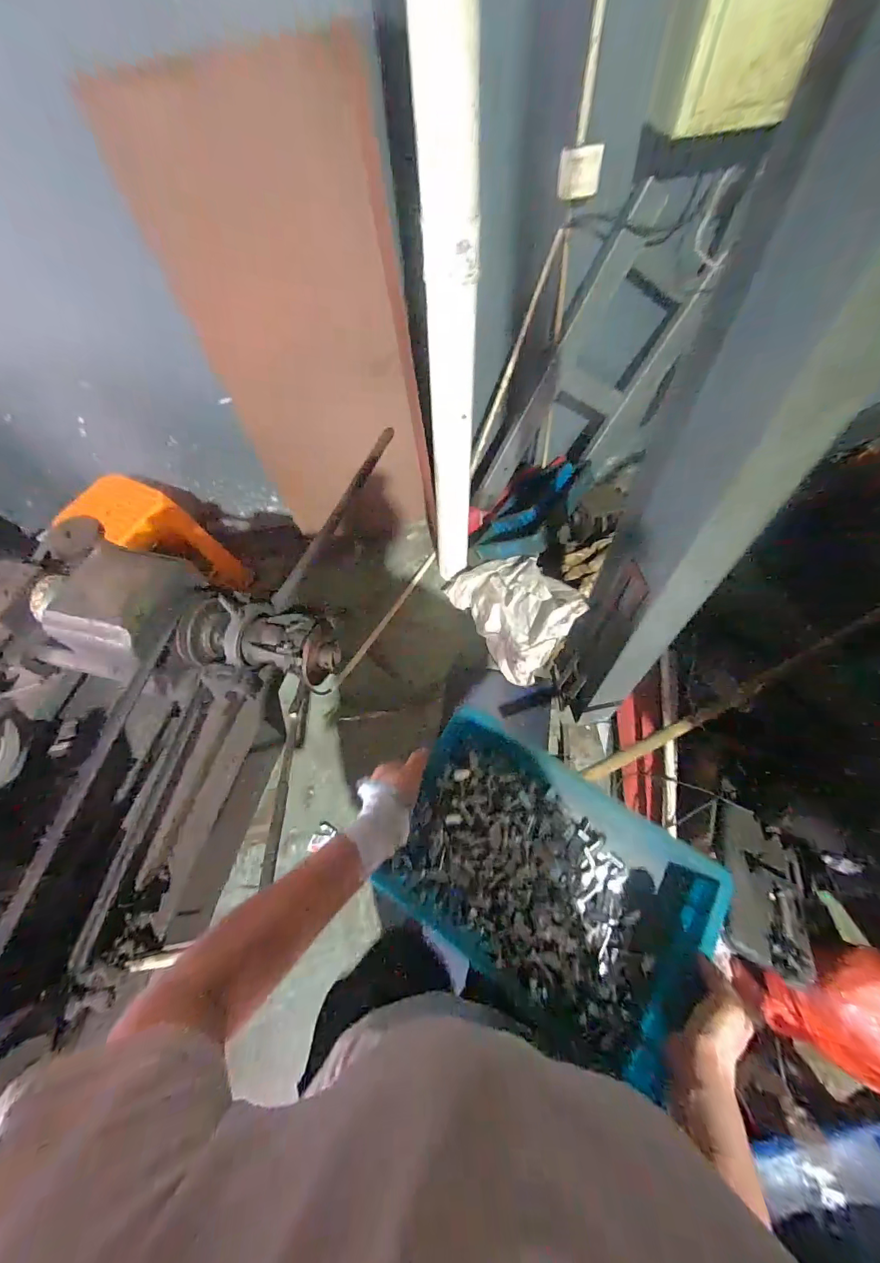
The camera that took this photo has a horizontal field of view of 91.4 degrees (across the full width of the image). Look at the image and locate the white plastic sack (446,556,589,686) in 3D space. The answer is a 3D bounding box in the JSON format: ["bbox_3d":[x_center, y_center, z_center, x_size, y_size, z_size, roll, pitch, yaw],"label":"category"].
[{"bbox_3d":[0.227,-0.110,1.417,0.235,0.377,0.510,-25,60,-10],"label":"white plastic sack"}]

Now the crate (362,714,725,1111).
[{"bbox_3d":[0.129,0.289,0.520,0.376,0.081,0.259,29,65,20],"label":"crate"}]

